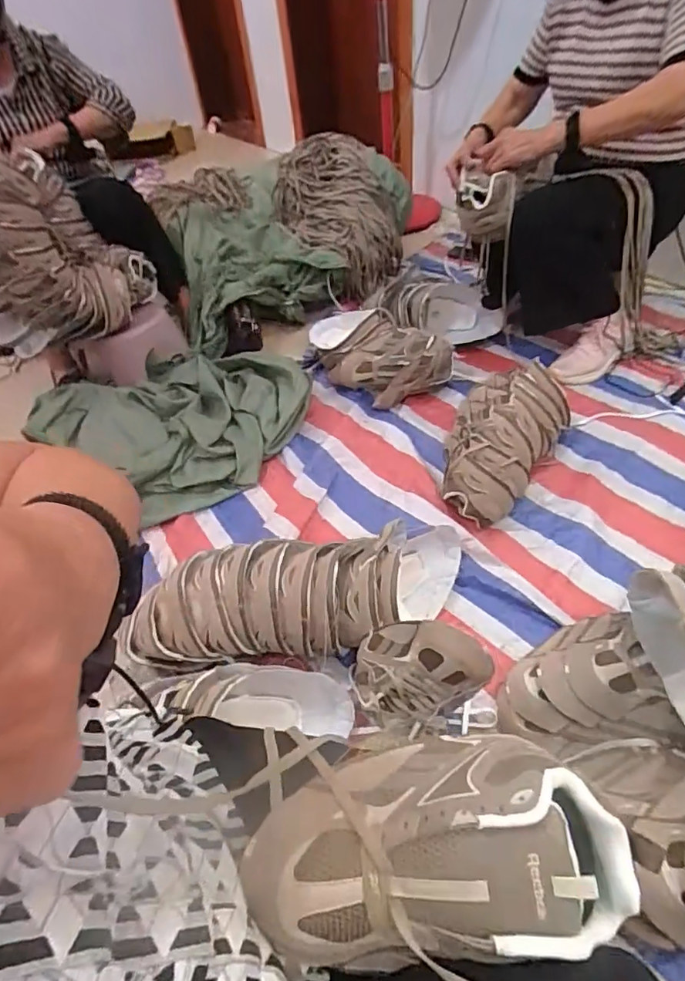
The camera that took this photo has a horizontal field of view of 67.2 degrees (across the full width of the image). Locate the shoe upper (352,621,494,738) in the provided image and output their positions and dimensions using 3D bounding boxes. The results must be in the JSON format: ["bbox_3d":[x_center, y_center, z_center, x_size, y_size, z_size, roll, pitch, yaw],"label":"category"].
[{"bbox_3d":[0.109,0.251,0.689,0.090,0.225,0.133,17,62,-33],"label":"shoe upper"}]

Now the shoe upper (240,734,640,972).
[{"bbox_3d":[0.060,0.225,0.338,0.237,0.059,0.125,-5,47,2],"label":"shoe upper"}]

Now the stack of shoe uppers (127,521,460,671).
[{"bbox_3d":[-0.063,0.172,0.838,0.573,0.162,0.199,-14,47,-6],"label":"stack of shoe uppers"}]

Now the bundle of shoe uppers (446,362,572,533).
[{"bbox_3d":[0.313,-0.109,1.068,0.209,0.144,0.386,27,55,28],"label":"bundle of shoe uppers"}]

